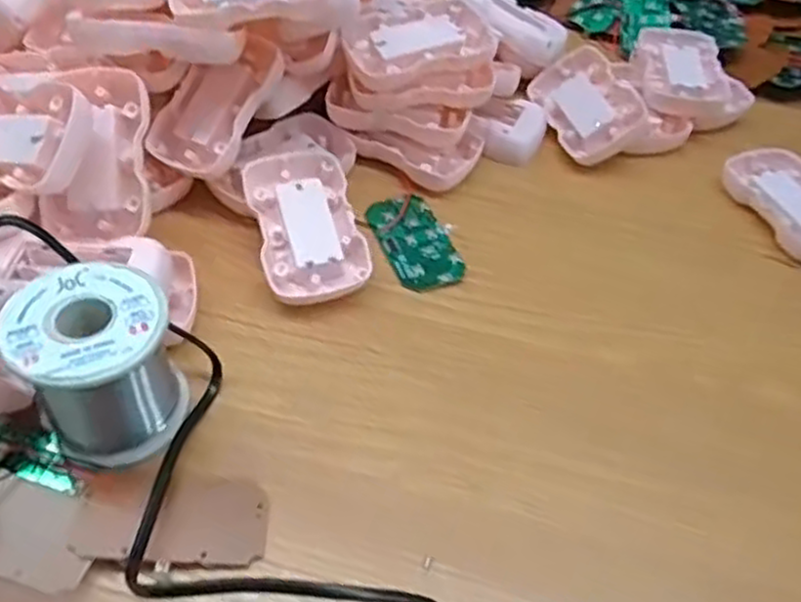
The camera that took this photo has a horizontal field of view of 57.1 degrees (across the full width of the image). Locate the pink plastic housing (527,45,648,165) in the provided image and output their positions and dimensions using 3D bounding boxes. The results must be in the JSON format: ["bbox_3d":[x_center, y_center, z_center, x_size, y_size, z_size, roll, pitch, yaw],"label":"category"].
[{"bbox_3d":[0.124,-0.129,0.489,0.055,0.017,0.088,-33,54,10],"label":"pink plastic housing"}]

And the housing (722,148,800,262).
[{"bbox_3d":[0.239,-0.060,0.448,0.055,0.014,0.089,-15,51,-17],"label":"housing"}]

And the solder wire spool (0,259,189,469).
[{"bbox_3d":[-0.124,0.027,0.309,0.058,0.060,0.063,-24,55,-23],"label":"solder wire spool"}]

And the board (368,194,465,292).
[{"bbox_3d":[0.007,-0.035,0.419,0.037,0.005,0.074,-15,51,-16],"label":"board"}]

